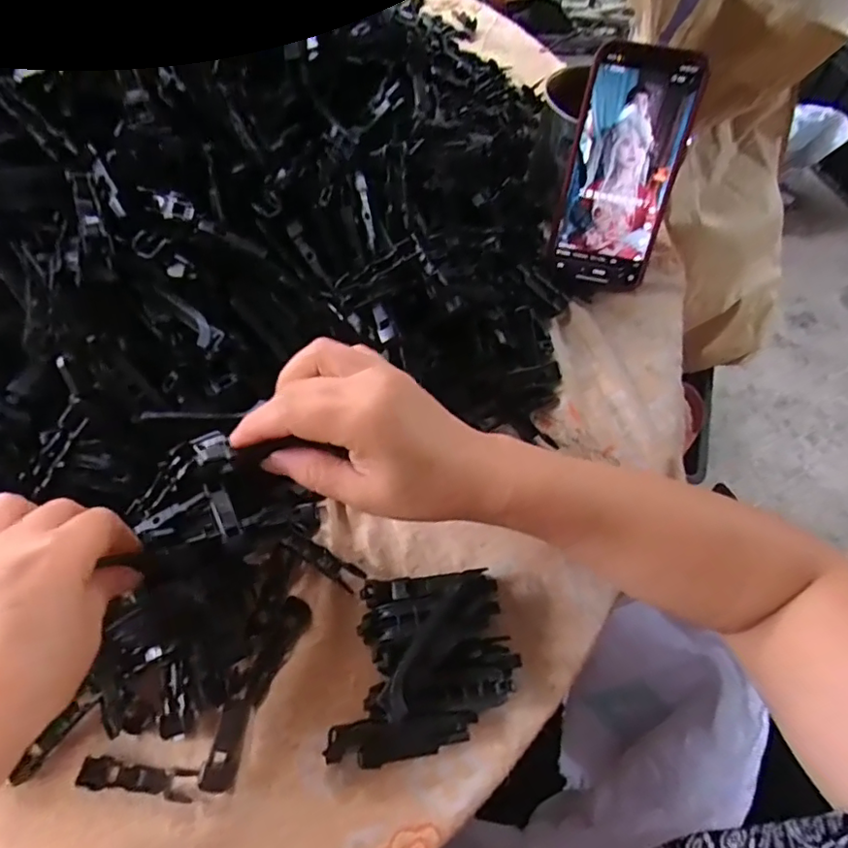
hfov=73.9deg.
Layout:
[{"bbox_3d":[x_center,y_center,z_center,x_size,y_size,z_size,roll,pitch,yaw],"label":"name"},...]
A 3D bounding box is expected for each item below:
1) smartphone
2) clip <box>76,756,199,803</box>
[{"bbox_3d":[0.139,-0.177,0.400,0.072,0.153,0.008,13,31,9],"label":"smartphone"},{"bbox_3d":[-0.140,0.173,0.275,0.055,0.006,0.014,7,62,1],"label":"clip"}]

